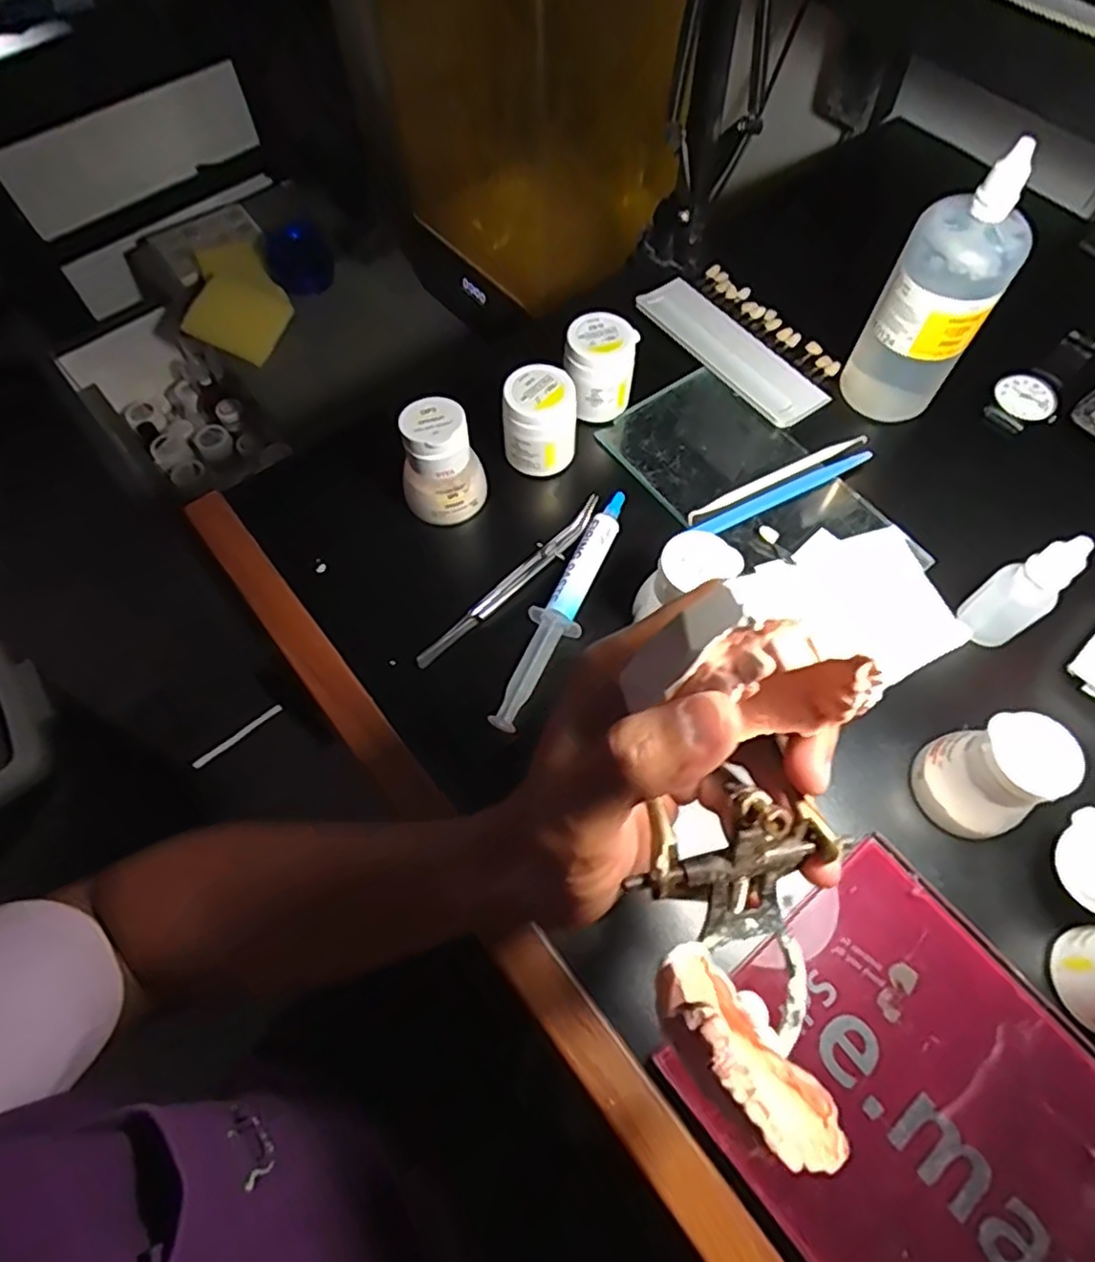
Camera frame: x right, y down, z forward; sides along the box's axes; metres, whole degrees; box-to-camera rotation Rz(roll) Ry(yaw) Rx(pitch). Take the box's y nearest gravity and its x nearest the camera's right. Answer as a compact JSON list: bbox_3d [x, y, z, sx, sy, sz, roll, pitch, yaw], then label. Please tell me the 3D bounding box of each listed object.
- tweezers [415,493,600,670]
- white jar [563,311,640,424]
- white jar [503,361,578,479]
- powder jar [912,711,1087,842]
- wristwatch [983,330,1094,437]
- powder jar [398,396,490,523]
[{"bbox_3d":[-0.019,-0.029,0.395,0.017,0.015,0.141,39,70,18],"label":"tweezers"},{"bbox_3d":[0.034,-0.166,0.438,0.043,0.053,0.045,0,64,1],"label":"white jar"},{"bbox_3d":[-0.005,-0.129,0.420,0.043,0.054,0.041,0,64,1],"label":"white jar"},{"bbox_3d":[0.205,0.067,0.316,0.043,0.056,0.042,0,64,1],"label":"powder jar"},{"bbox_3d":[0.341,-0.176,0.452,0.154,0.015,0.038,-40,70,-17],"label":"wristwatch"},{"bbox_3d":[-0.063,-0.097,0.398,0.046,0.062,0.038,-23,66,-10],"label":"powder jar"}]

